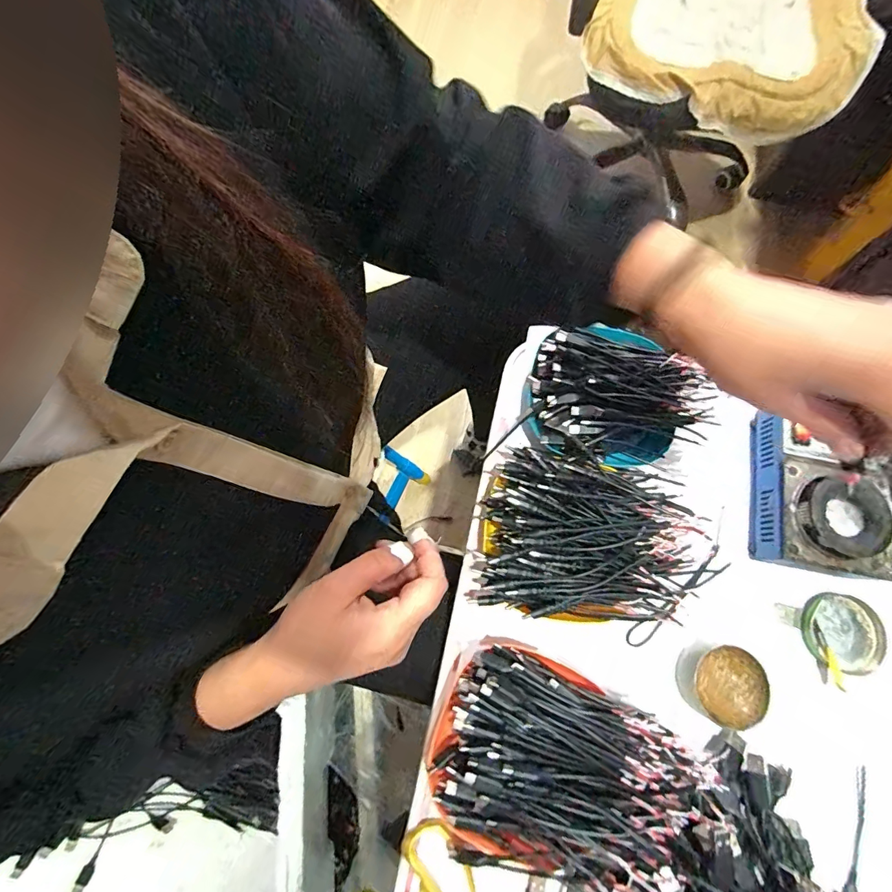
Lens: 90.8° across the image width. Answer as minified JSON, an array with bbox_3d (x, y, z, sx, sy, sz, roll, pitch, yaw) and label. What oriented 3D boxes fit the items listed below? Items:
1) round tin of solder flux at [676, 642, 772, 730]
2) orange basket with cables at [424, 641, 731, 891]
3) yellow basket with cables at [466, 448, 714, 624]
[{"bbox_3d":[0.235,0.203,0.376,0.062,0.026,0.060,0,74,0],"label":"round tin of solder flux"},{"bbox_3d":[0.085,0.251,0.327,0.197,0.055,0.149,27,76,7],"label":"orange basket with cables"},{"bbox_3d":[0.123,0.080,0.378,0.183,0.066,0.140,12,74,3],"label":"yellow basket with cables"}]

